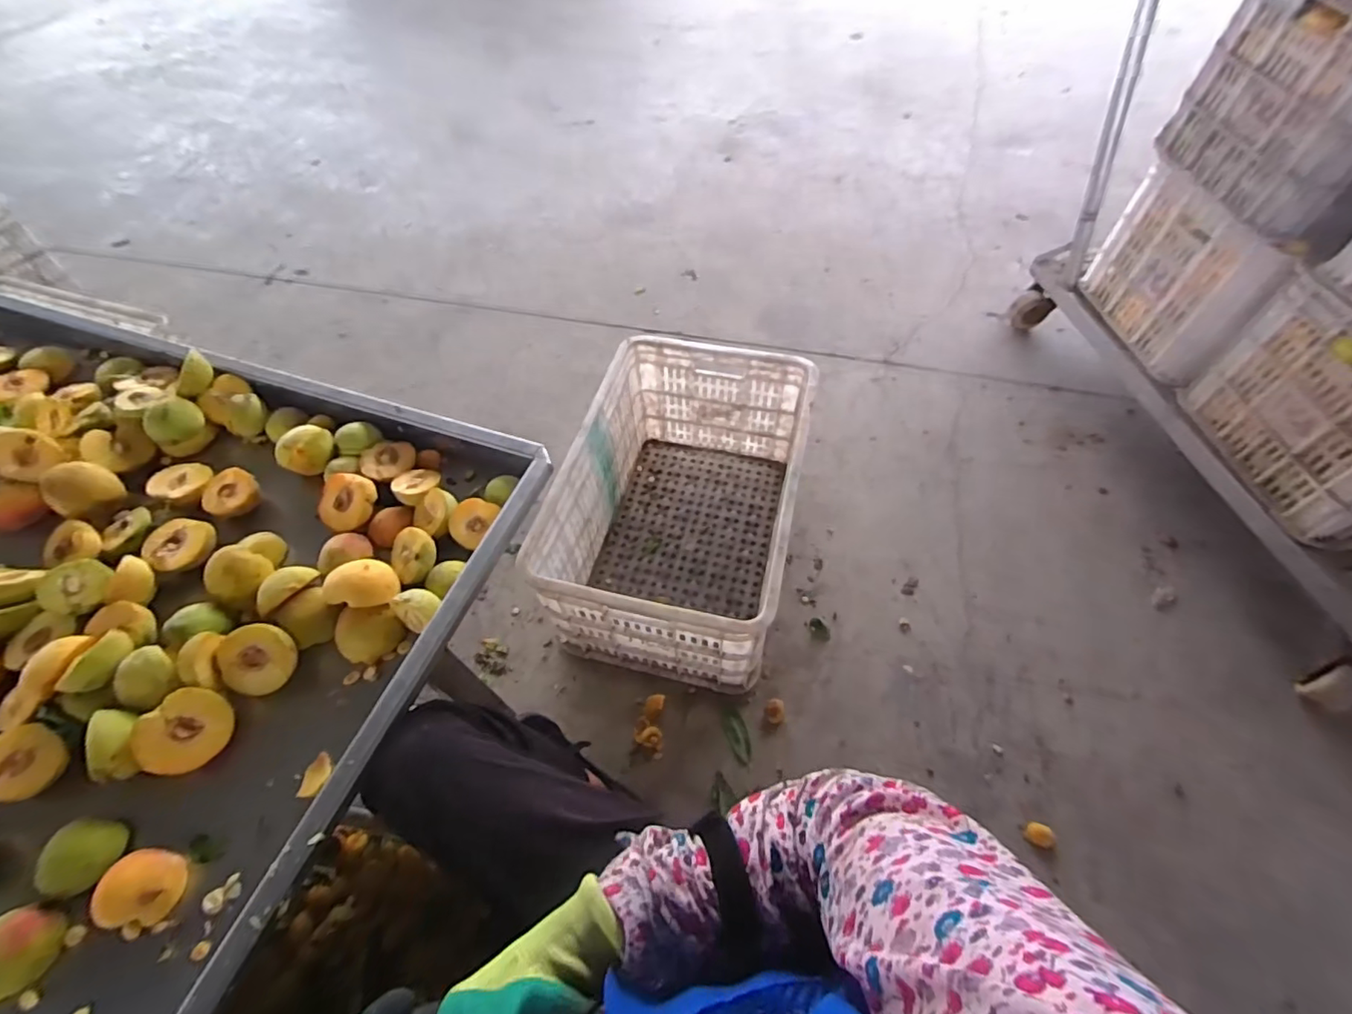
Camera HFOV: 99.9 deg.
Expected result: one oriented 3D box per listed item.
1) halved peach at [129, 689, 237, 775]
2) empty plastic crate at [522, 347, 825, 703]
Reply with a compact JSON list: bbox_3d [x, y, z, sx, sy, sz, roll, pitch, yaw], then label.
[{"bbox_3d":[-0.447,0.203,0.518,0.034,0.065,0.068,-12,24,51],"label":"halved peach"},{"bbox_3d":[0.016,0.001,0.996,0.349,0.294,0.529,11,56,10],"label":"empty plastic crate"}]

